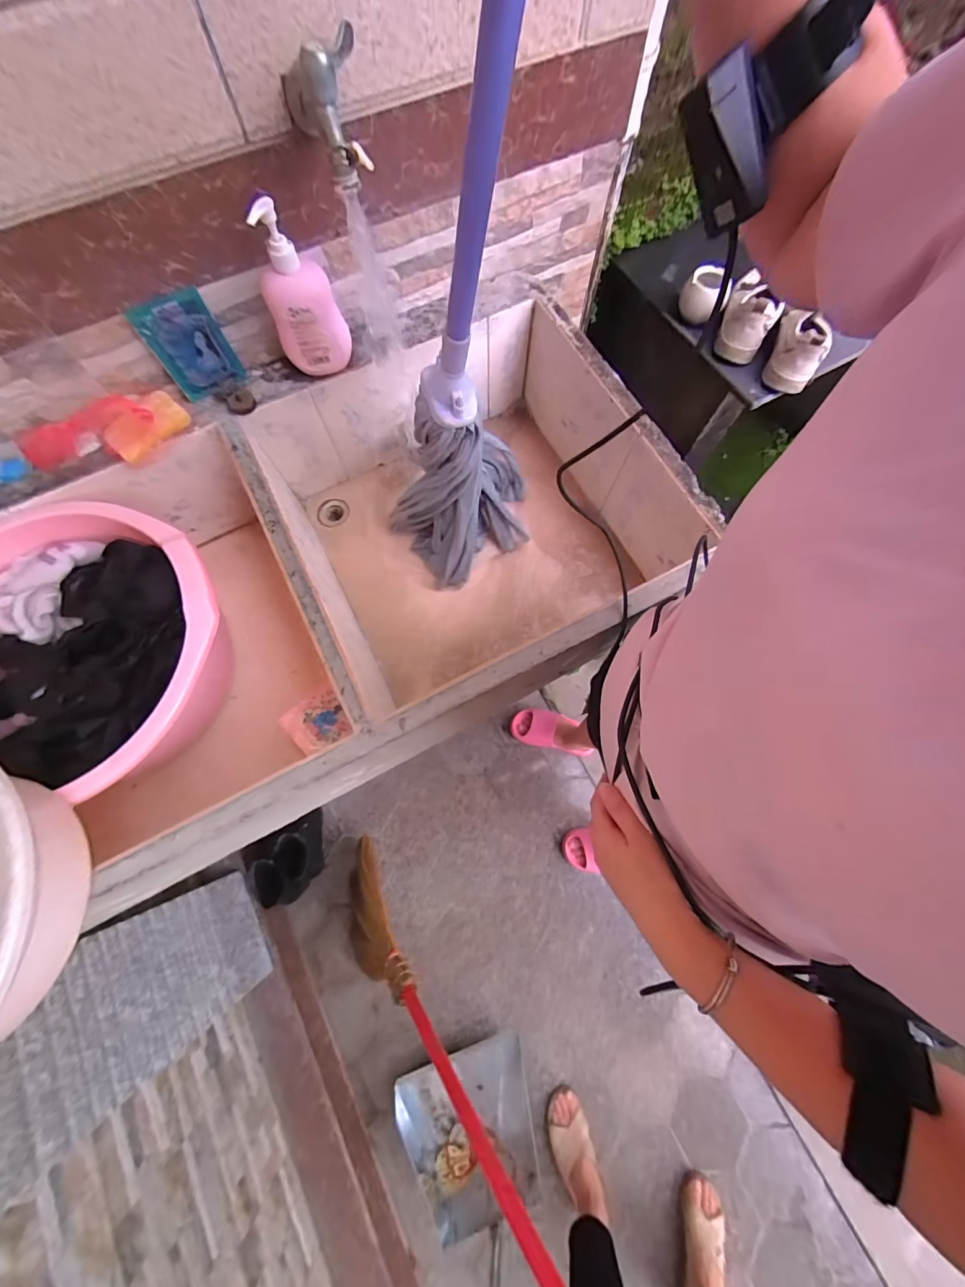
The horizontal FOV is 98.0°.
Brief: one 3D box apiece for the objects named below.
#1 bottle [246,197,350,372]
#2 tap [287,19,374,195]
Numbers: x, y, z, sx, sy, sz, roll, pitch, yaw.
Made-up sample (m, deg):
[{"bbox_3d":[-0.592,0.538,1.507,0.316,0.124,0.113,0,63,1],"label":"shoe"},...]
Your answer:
[{"bbox_3d":[-0.235,-0.448,0.537,0.089,0.181,0.049,-17,74,-5],"label":"bottle"},{"bbox_3d":[-0.152,-0.536,0.414,0.071,0.075,0.129,-17,74,-5],"label":"tap"}]

